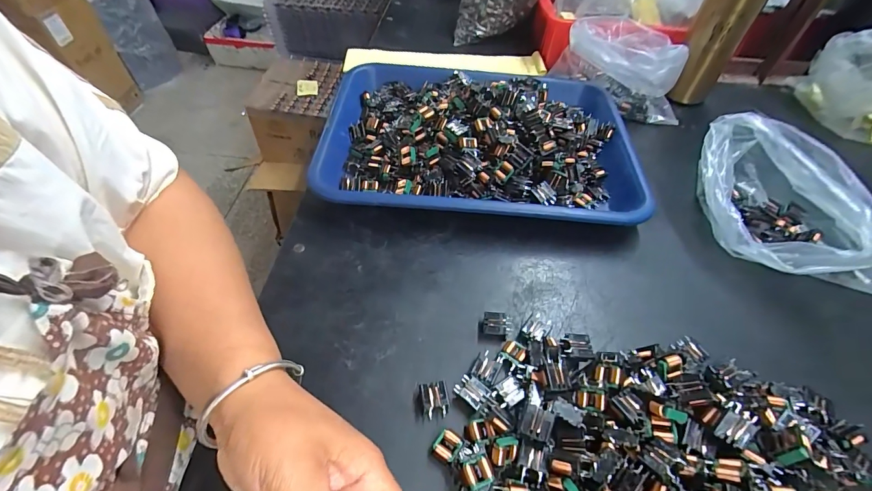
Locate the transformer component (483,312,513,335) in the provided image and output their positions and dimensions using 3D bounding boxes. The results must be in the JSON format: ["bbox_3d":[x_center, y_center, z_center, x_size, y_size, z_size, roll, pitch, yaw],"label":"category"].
[{"bbox_3d":[0.049,0.065,0.319,0.022,0.012,0.019,8,50,2],"label":"transformer component"}]

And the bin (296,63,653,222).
[{"bbox_3d":[0.047,-0.127,0.444,0.343,0.070,0.251,5,50,0],"label":"bin"}]

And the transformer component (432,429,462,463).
[{"bbox_3d":[0.007,0.135,0.263,0.016,0.011,0.017,28,54,18],"label":"transformer component"}]

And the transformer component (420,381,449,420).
[{"bbox_3d":[-0.001,0.109,0.280,0.018,0.011,0.021,-6,51,-9],"label":"transformer component"}]

